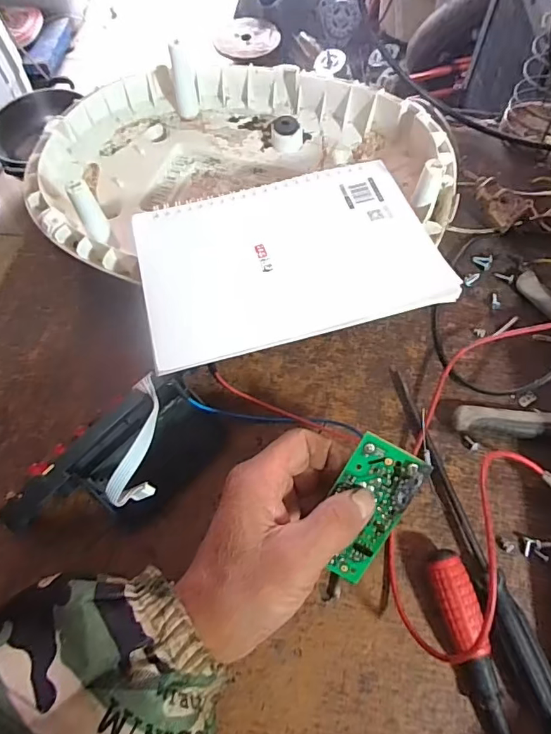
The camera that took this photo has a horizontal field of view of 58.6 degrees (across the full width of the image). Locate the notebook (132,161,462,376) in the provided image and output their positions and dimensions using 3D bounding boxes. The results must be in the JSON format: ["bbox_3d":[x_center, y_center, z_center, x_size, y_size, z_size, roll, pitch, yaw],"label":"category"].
[{"bbox_3d":[0.006,-0.081,0.347,0.199,0.009,0.141,-15,63,-4],"label":"notebook"}]

